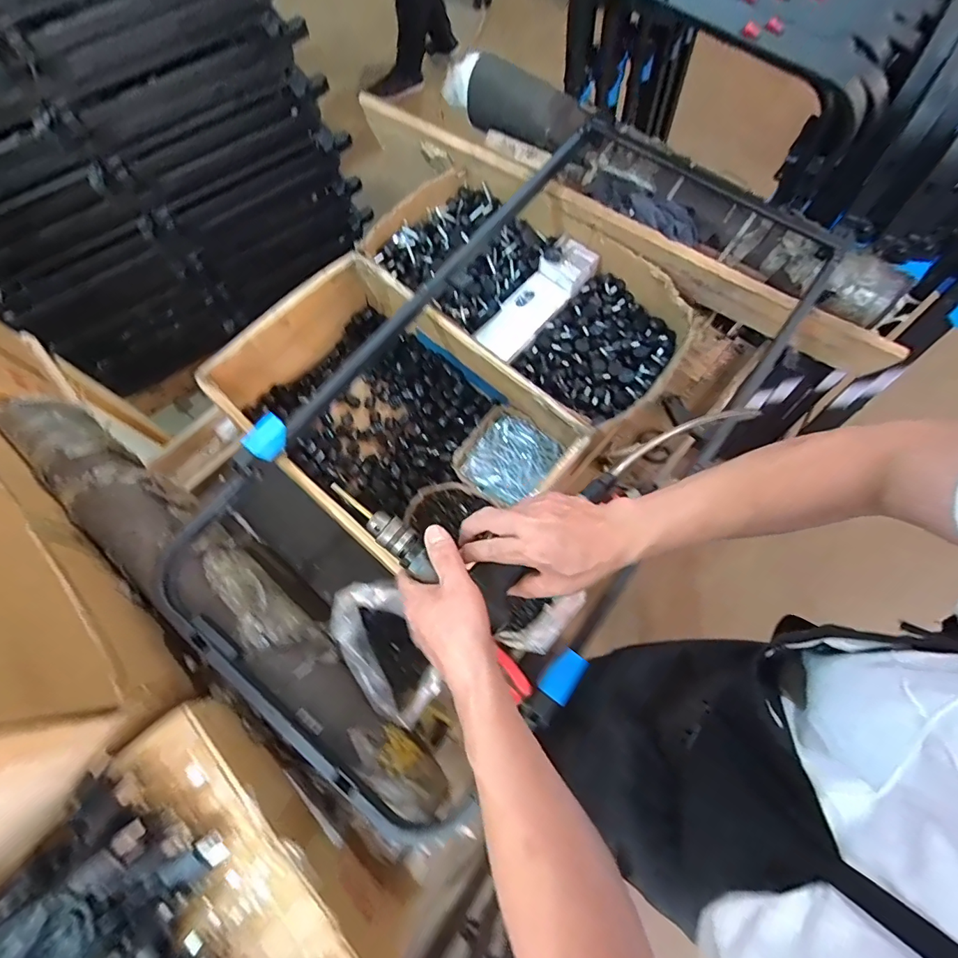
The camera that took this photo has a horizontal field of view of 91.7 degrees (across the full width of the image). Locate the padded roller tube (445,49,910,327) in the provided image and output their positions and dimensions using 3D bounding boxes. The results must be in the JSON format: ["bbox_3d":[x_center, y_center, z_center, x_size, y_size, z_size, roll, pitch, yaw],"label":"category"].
[{"bbox_3d":[0.306,-0.581,0.887,0.980,0.110,0.109,40,76,12],"label":"padded roller tube"}]

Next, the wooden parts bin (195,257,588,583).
[{"bbox_3d":[-0.134,-0.089,0.782,0.526,0.162,0.344,39,76,12],"label":"wooden parts bin"}]

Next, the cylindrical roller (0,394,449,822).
[{"bbox_3d":[-0.372,0.135,0.631,0.837,0.094,0.125,36,75,11],"label":"cylindrical roller"}]

